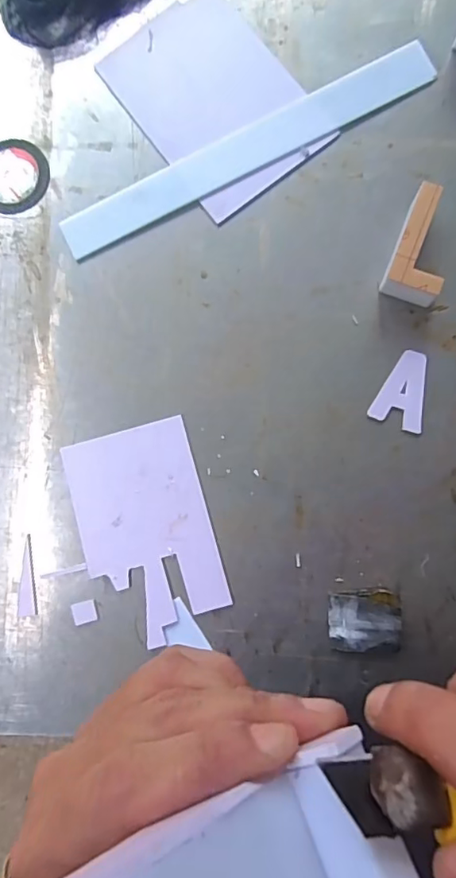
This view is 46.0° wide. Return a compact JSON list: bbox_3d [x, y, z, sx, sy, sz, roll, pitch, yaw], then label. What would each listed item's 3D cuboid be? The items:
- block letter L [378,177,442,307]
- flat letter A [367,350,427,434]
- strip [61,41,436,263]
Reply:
[{"bbox_3d":[0.205,-0.202,0.564,0.056,0.046,0.112,19,85,5],"label":"block letter L"},{"bbox_3d":[0.191,-0.052,0.571,0.054,0.004,0.083,23,86,6],"label":"flat letter A"},{"bbox_3d":[0.019,-0.323,0.608,0.441,0.008,0.054,-26,87,3],"label":"strip"}]

